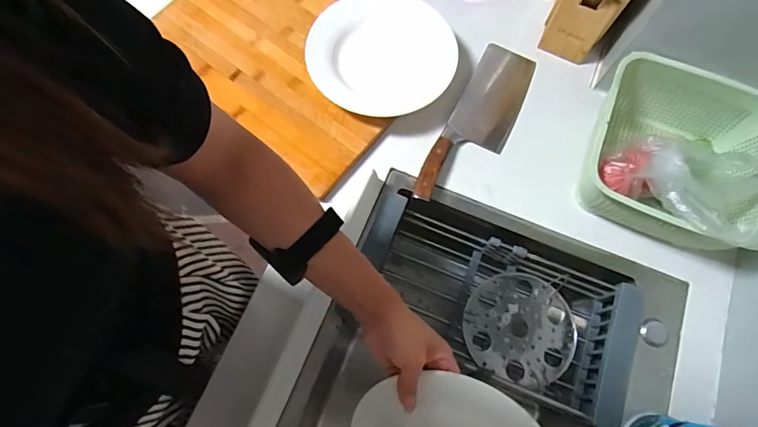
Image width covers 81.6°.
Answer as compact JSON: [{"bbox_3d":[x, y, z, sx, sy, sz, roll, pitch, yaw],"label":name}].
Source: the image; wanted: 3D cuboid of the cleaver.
[{"bbox_3d":[0.154,-0.139,0.666,0.091,0.035,0.307,26,72,7],"label":"cleaver"}]

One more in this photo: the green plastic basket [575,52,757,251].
[{"bbox_3d":[0.401,-0.071,0.595,0.246,0.116,0.231,21,71,6],"label":"green plastic basket"}]

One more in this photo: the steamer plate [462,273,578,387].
[{"bbox_3d":[0.208,0.168,0.652,0.159,0.009,0.154,1,71,-1],"label":"steamer plate"}]

